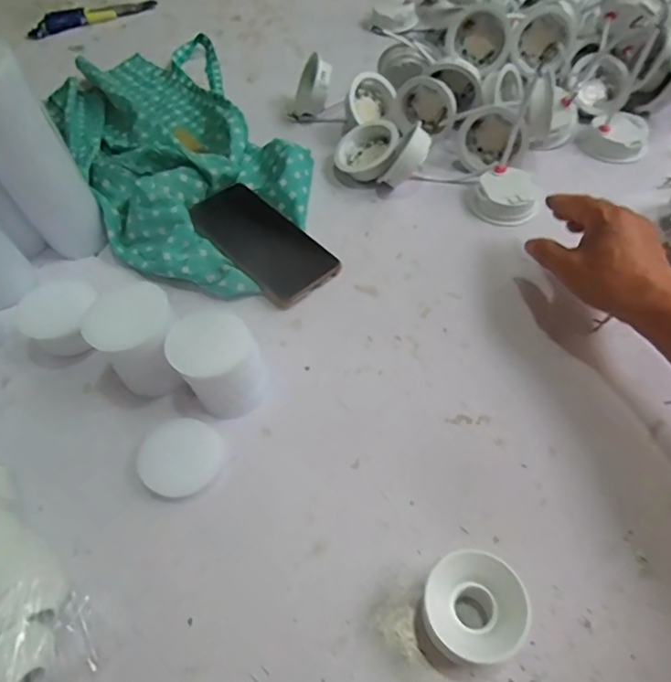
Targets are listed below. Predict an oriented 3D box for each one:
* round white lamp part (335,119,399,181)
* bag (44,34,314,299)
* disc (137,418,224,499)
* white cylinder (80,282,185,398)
[{"bbox_3d":[0.035,-0.206,0.587,0.068,0.022,0.066,-4,68,22],"label":"round white lamp part"},{"bbox_3d":[-0.178,-0.227,0.608,0.222,0.053,0.469,-25,57,-14],"label":"bag"},{"bbox_3d":[-0.117,0.087,0.408,0.058,0.011,0.059,-1,55,2],"label":"disc"},{"bbox_3d":[-0.149,0.001,0.421,0.058,0.073,0.058,-8,55,-3],"label":"white cylinder"}]

